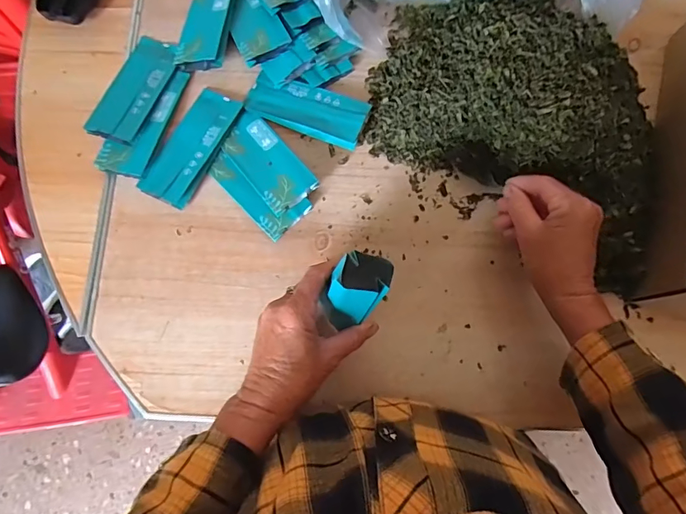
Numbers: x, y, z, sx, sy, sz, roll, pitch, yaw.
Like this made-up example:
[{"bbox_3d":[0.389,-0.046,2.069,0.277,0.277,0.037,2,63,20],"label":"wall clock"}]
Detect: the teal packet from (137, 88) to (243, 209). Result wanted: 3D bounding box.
[{"bbox_3d":[-0.159,-0.119,0.489,0.054,0.011,0.134,25,78,5],"label":"teal packet"}]

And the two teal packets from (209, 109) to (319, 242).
[{"bbox_3d":[-0.085,-0.089,0.481,0.077,0.019,0.125,-41,81,-9],"label":"two teal packets"}]

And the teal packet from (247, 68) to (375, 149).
[{"bbox_3d":[-0.040,-0.162,0.498,0.130,0.017,0.052,22,78,4],"label":"teal packet"}]

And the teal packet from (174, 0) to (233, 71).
[{"bbox_3d":[-0.150,-0.275,0.517,0.053,0.021,0.137,7,77,1],"label":"teal packet"}]

